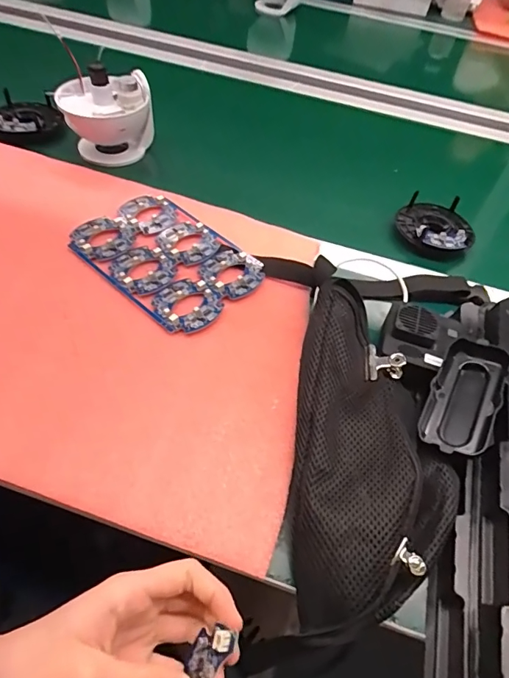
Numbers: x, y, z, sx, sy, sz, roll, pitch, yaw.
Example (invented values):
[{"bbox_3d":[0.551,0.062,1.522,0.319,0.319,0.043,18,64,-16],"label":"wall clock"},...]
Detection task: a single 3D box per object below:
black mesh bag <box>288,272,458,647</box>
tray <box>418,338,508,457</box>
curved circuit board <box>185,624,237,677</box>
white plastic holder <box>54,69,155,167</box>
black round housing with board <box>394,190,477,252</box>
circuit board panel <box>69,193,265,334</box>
[{"bbox_3d":[0.097,0.080,0.355,0.125,0.067,0.277,7,52,0],"label":"black mesh bag"},{"bbox_3d":[0.184,0.053,0.382,0.052,0.031,0.107,25,67,14],"label":"tray"},{"bbox_3d":[-0.029,0.190,0.234,0.028,0.007,0.061,-8,60,38],"label":"curved circuit board"},{"bbox_3d":[-0.205,-0.308,0.611,0.121,0.088,0.098,-7,55,-11],"label":"white plastic holder"},{"bbox_3d":[0.236,-0.154,0.580,0.093,0.026,0.090,3,54,-4],"label":"black round housing with board"},{"bbox_3d":[-0.099,-0.095,0.495,0.200,0.007,0.139,38,58,21],"label":"circuit board panel"}]

